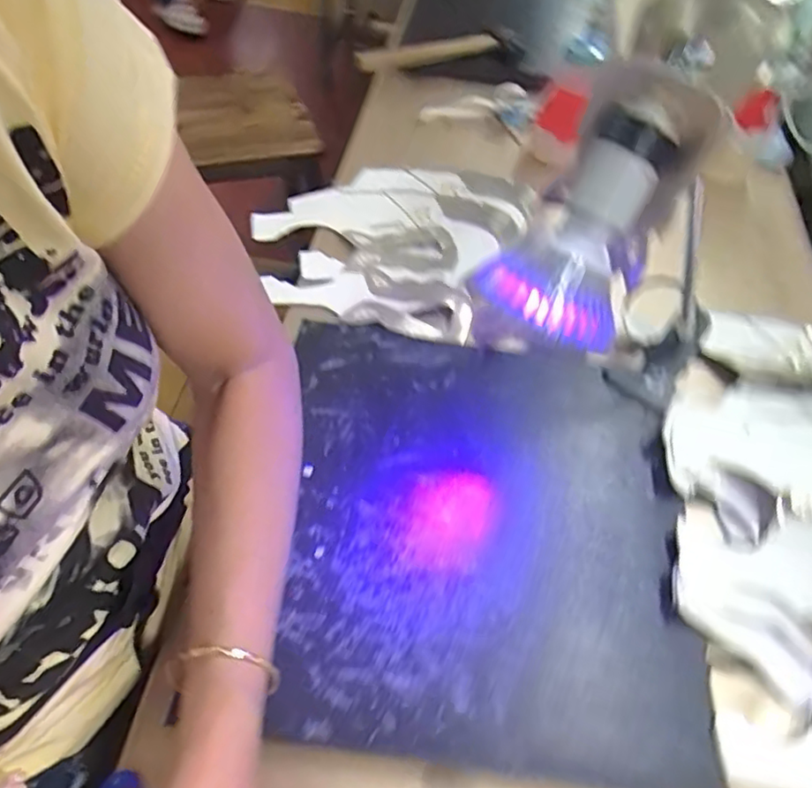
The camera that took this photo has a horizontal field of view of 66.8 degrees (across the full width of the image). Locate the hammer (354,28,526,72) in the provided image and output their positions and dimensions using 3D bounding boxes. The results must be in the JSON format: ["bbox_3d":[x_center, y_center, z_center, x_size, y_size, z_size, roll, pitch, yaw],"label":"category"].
[{"bbox_3d":[0.042,-0.445,0.798,0.214,0.031,0.075,-6,56,-12],"label":"hammer"}]

